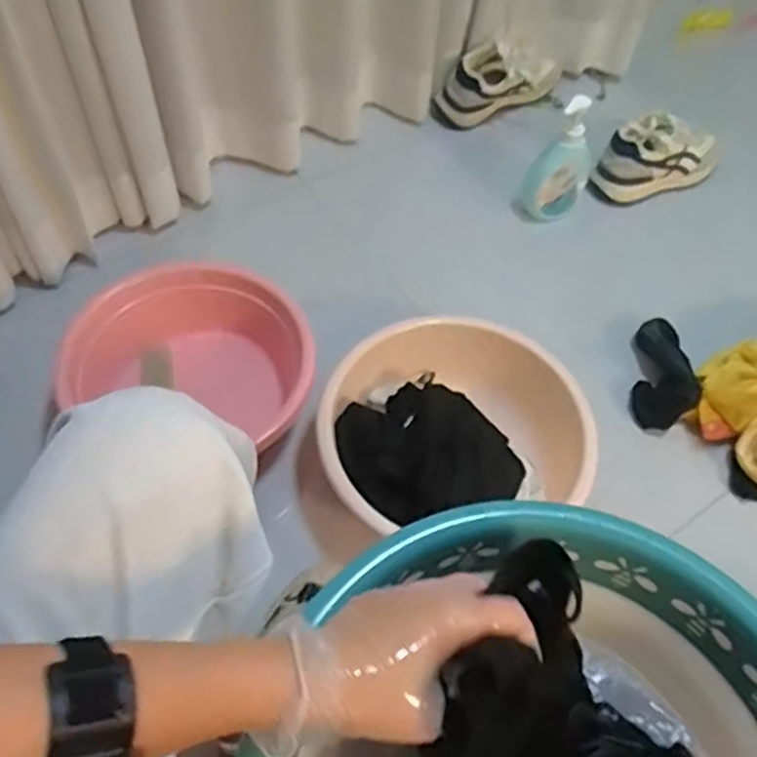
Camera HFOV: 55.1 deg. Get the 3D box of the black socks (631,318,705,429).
[{"bbox_3d":[0.400,-0.005,1.019,0.080,0.038,0.166,8,55,2],"label":"black socks"}]

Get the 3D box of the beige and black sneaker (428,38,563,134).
[{"bbox_3d":[0.231,-0.561,1.350,0.274,0.123,0.089,-28,62,-21],"label":"beige and black sneaker"}]

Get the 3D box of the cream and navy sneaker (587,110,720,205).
[{"bbox_3d":[0.475,-0.382,1.245,0.216,0.104,0.092,-18,58,-15],"label":"cream and navy sneaker"}]

